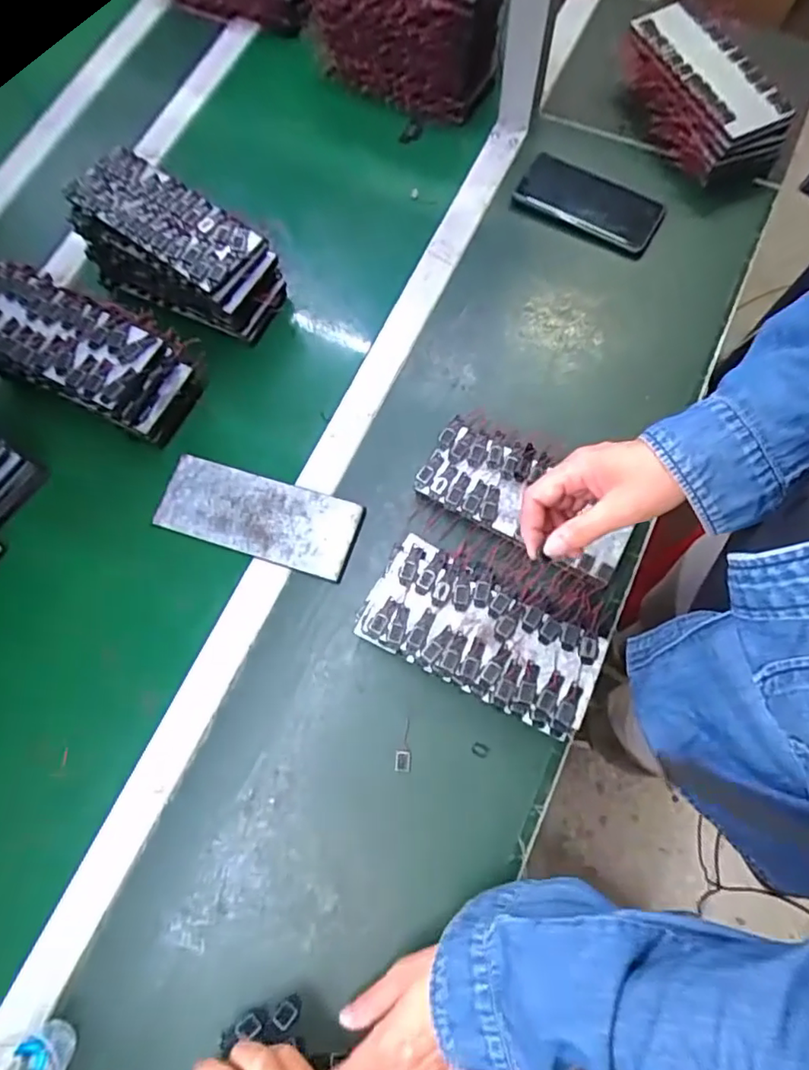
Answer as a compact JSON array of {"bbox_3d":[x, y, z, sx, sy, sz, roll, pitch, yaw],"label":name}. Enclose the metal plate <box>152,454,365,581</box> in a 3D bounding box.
[{"bbox_3d":[-0.145,-0.019,0.590,0.197,0.016,0.080,17,74,6],"label":"metal plate"}]

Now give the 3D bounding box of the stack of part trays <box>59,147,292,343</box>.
[{"bbox_3d":[-0.236,-0.297,0.625,0.202,0.093,0.099,31,76,10],"label":"stack of part trays"}]

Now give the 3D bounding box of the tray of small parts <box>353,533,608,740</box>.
[{"bbox_3d":[0.067,0.089,0.530,0.203,0.045,0.104,29,76,10],"label":"tray of small parts"}]

